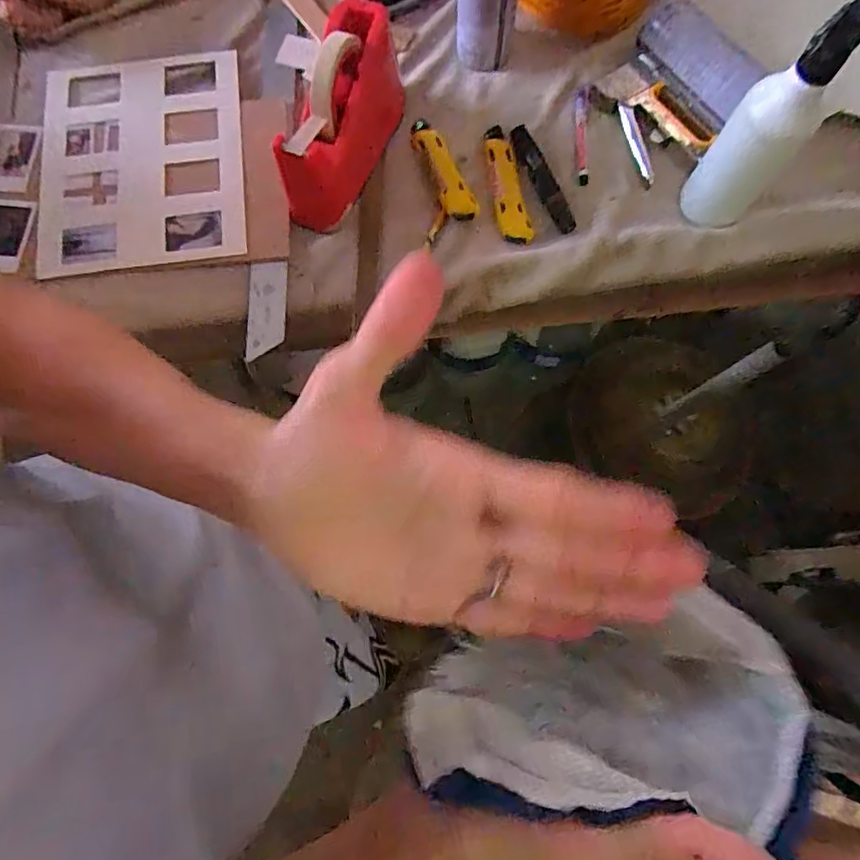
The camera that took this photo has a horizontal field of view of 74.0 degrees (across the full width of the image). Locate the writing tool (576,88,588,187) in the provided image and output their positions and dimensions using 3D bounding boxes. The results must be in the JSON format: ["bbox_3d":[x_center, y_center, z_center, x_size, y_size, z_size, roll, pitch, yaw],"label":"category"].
[{"bbox_3d":[0.172,-0.333,0.649,0.013,0.009,0.124,3,75,-1],"label":"writing tool"}]

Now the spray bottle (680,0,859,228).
[{"bbox_3d":[0.312,-0.282,0.514,0.071,0.227,0.086,42,78,9],"label":"spray bottle"}]

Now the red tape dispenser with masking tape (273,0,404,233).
[{"bbox_3d":[-0.088,-0.320,0.587,0.068,0.107,0.200,16,75,3],"label":"red tape dispenser with masking tape"}]

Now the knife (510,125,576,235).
[{"bbox_3d":[0.122,-0.274,0.623,0.027,0.010,0.136,-22,77,-7],"label":"knife"}]

